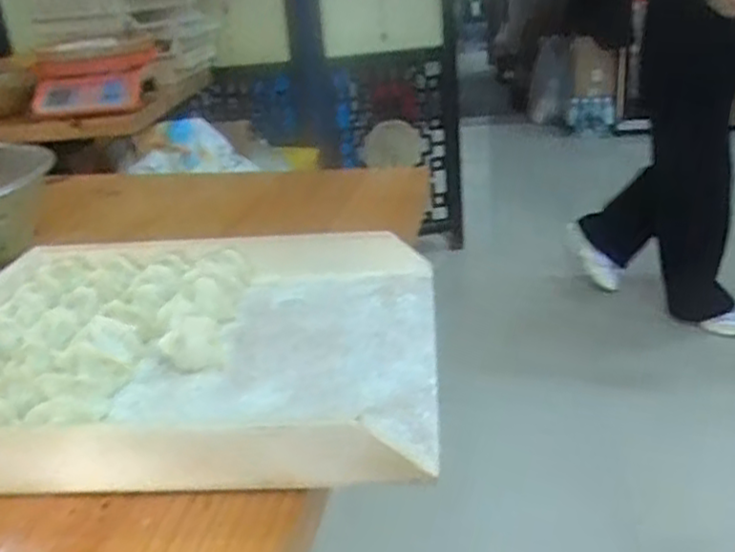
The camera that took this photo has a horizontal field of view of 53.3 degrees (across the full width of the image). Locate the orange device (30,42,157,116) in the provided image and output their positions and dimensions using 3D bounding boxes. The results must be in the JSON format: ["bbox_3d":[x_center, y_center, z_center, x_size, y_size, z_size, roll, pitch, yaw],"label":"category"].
[{"bbox_3d":[-0.631,-0.438,1.649,0.279,0.119,0.054,-1,24,11],"label":"orange device"}]

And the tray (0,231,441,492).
[{"bbox_3d":[-0.134,0.045,0.526,0.355,0.046,0.288,-4,24,5],"label":"tray"}]

